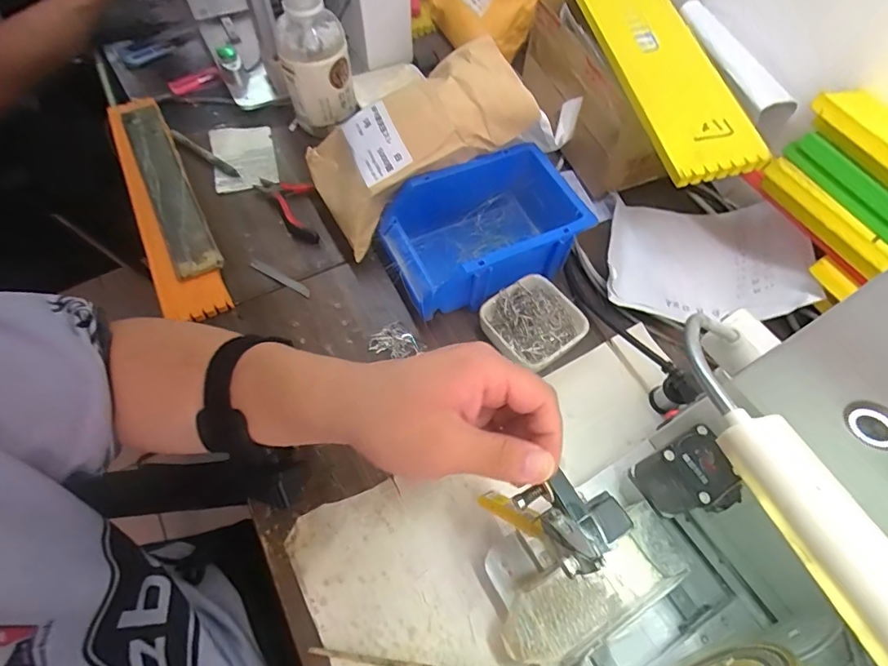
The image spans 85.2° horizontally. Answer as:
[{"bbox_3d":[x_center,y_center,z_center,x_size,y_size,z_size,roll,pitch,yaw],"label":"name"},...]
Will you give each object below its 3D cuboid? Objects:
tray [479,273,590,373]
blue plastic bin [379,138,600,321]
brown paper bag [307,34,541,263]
[{"bbox_3d":[0.085,-0.007,0.465,0.082,0.031,0.082,-35,67,-18],"label":"tray"},{"bbox_3d":[0.041,-0.101,0.488,0.194,0.076,0.124,-23,64,-12],"label":"blue plastic bin"},{"bbox_3d":[-0.031,-0.193,0.483,0.231,0.063,0.132,-29,63,11],"label":"brown paper bag"}]

